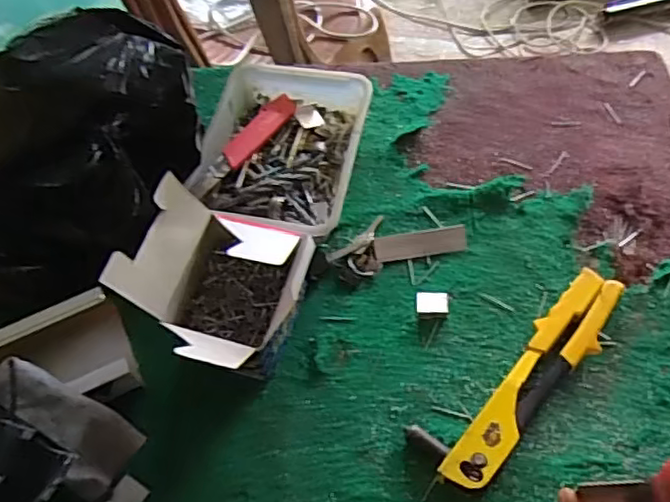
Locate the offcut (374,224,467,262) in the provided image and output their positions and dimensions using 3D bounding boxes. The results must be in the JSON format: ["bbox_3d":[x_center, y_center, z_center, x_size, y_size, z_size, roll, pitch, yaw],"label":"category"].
[{"bbox_3d":[0.089,-0.010,0.658,0.096,0.010,0.030,-9,57,-1],"label":"offcut"}]

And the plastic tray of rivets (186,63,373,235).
[{"bbox_3d":[-0.062,-0.110,0.709,0.167,0.057,0.223,11,59,12],"label":"plastic tray of rivets"}]

